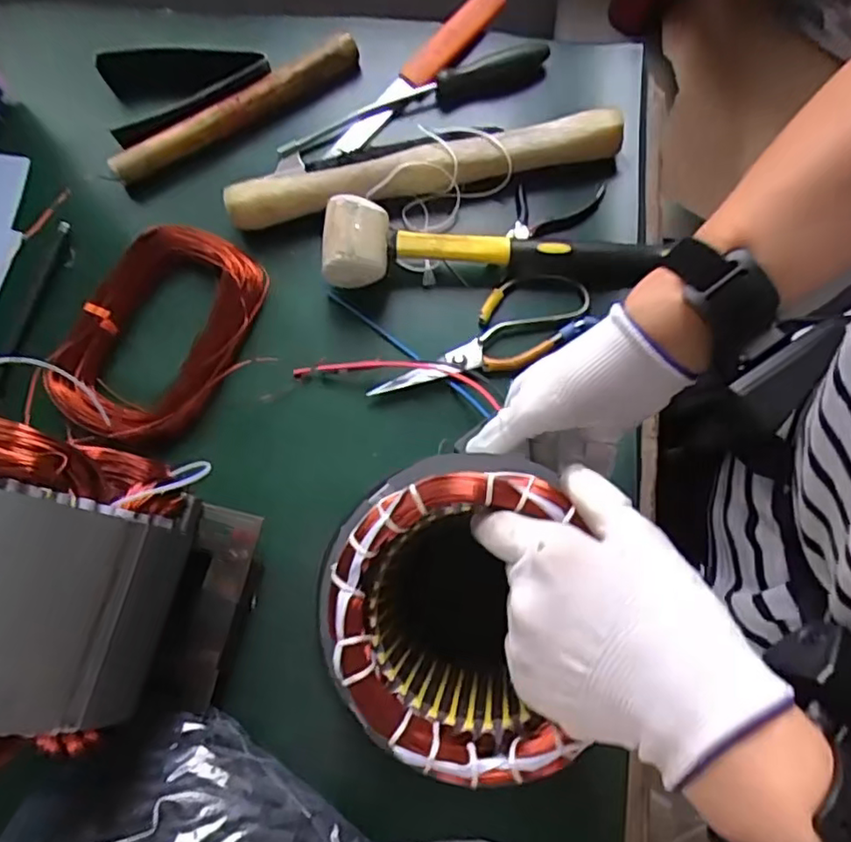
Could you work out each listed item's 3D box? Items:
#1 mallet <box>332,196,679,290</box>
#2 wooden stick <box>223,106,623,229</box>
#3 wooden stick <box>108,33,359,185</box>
[{"bbox_3d":[0.052,-0.142,0.483,0.263,0.047,0.068,-2,76,0],"label":"mallet"},{"bbox_3d":[0.001,-0.205,0.506,0.320,0.025,0.031,-13,77,-2],"label":"wooden stick"},{"bbox_3d":[-0.161,-0.267,0.536,0.230,0.022,0.031,-33,78,-7],"label":"wooden stick"}]

